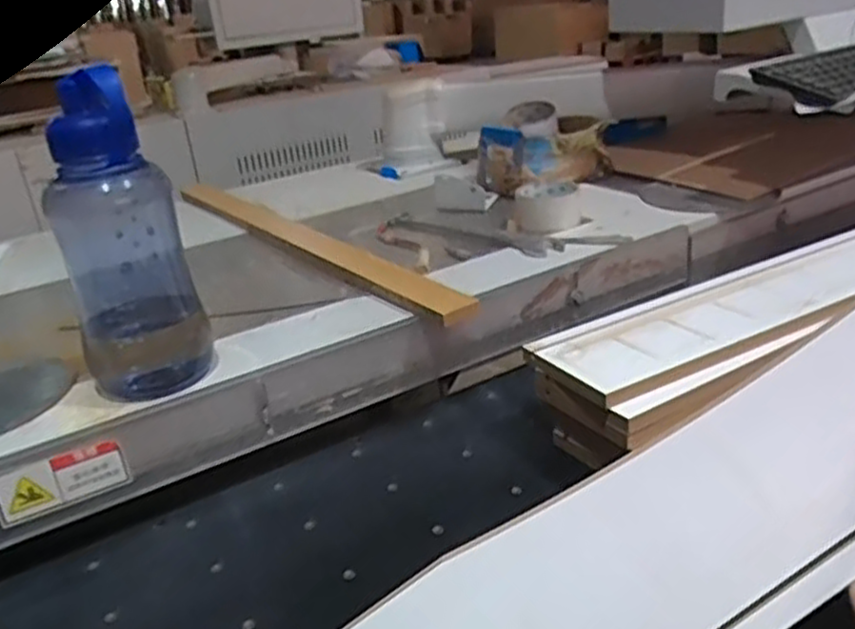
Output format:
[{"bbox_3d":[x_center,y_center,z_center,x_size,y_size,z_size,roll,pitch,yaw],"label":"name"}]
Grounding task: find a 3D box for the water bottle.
[{"bbox_3d":[-0.266,-0.063,0.658,0.106,0.261,0.093,-16,25,-19],"label":"water bottle"}]

